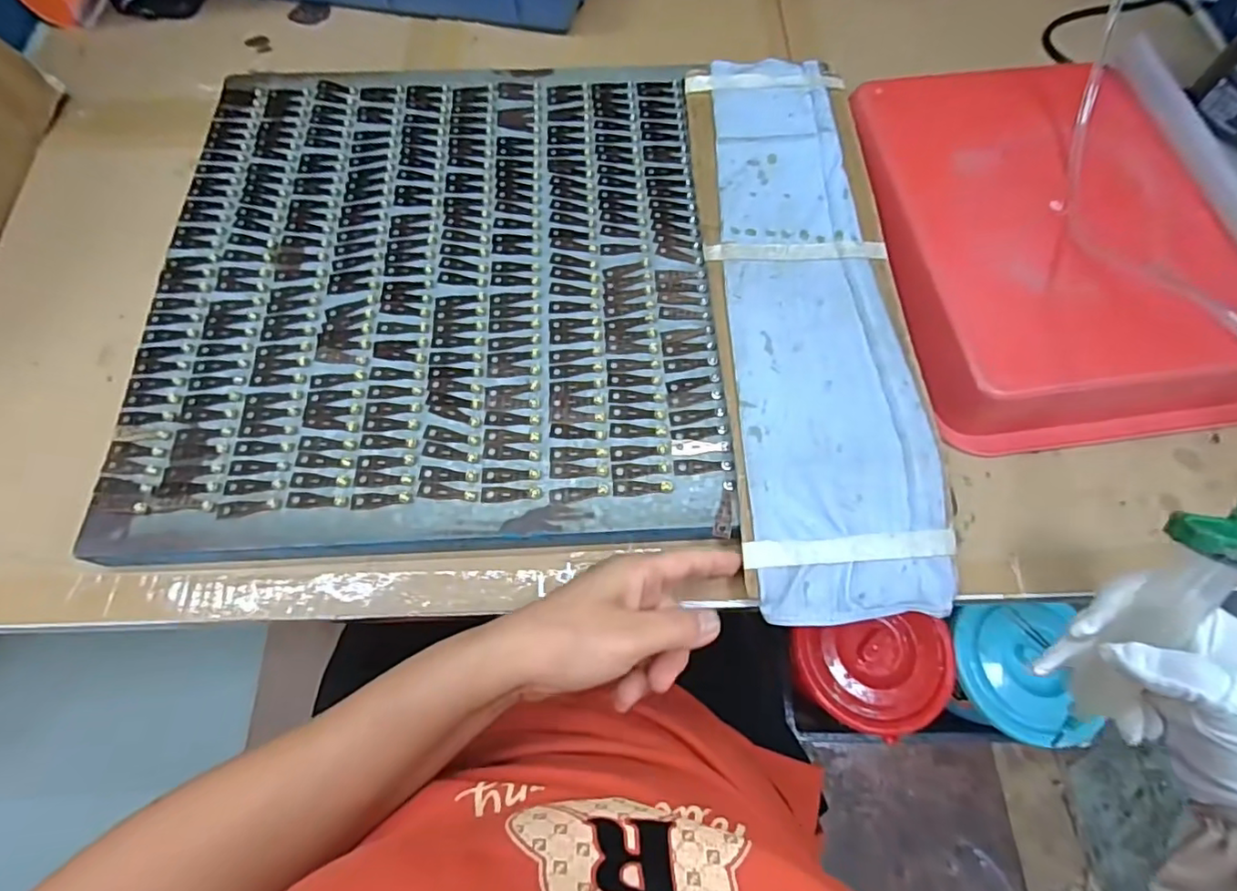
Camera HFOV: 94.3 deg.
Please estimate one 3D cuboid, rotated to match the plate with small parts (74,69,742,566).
[{"bbox_3d":[-0.121,-0.121,0.399,0.367,0.026,0.386,-3,67,0],"label":"plate with small parts"}]

